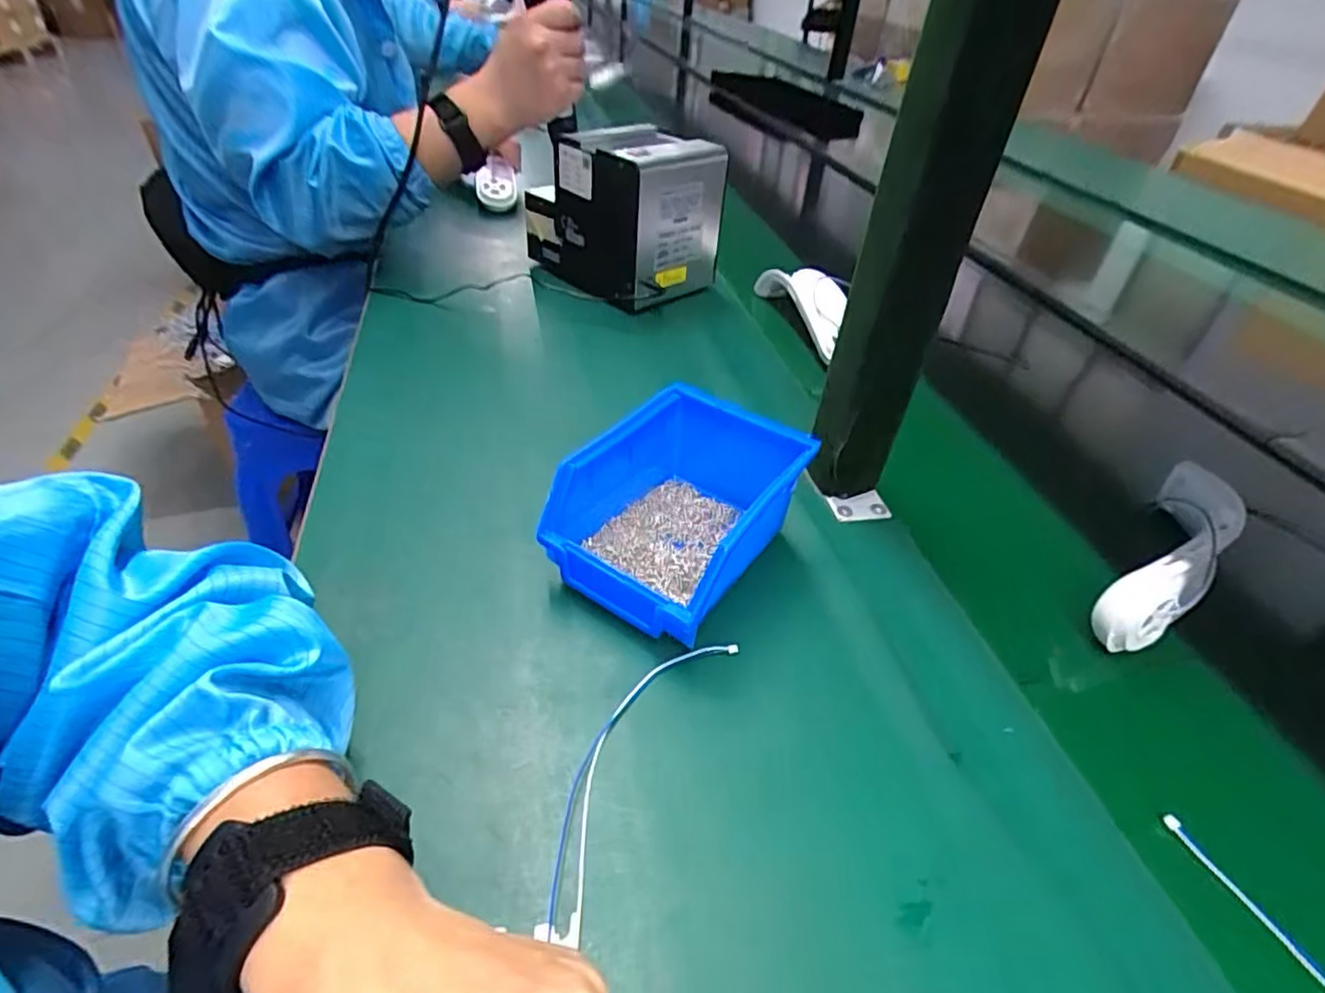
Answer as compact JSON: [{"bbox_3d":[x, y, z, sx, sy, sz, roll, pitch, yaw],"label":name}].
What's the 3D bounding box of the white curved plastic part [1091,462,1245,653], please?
[{"bbox_3d":[0.333,0.039,0.425,0.045,0.049,0.188,33,50,30],"label":"white curved plastic part"}]

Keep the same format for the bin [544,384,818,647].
[{"bbox_3d":[0.009,0.009,0.390,0.104,0.073,0.137,25,46,24],"label":"bin"}]

